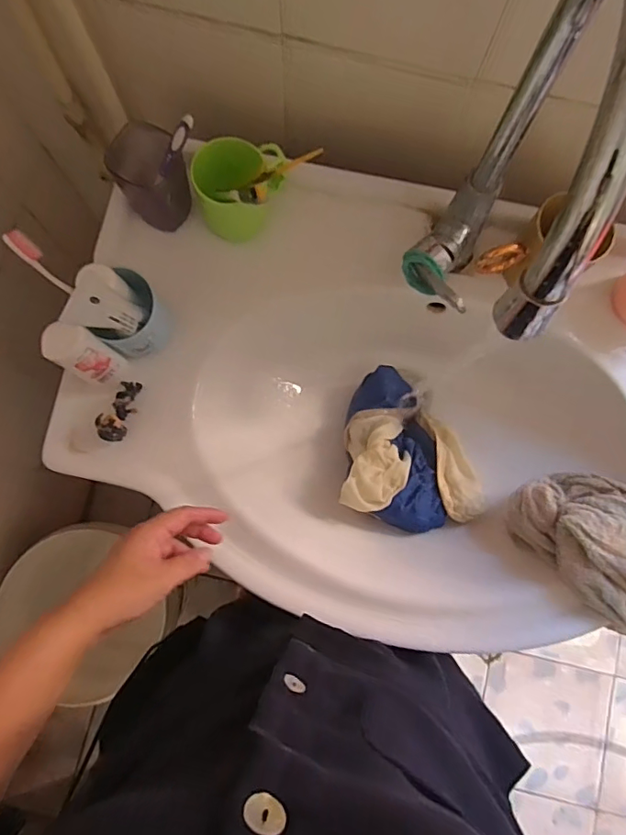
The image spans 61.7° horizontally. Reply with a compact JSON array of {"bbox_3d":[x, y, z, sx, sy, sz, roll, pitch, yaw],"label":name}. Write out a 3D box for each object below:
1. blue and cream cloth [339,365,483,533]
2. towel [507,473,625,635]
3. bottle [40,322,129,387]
[{"bbox_3d":[0.123,0.040,0.651,0.161,0.094,0.189,8,80,0],"label":"blue and cream cloth"},{"bbox_3d":[0.319,0.141,0.560,0.121,0.088,0.193,-37,83,-7],"label":"towel"},{"bbox_3d":[-0.221,-0.059,0.510,0.032,0.129,0.040,24,80,3],"label":"bottle"}]

